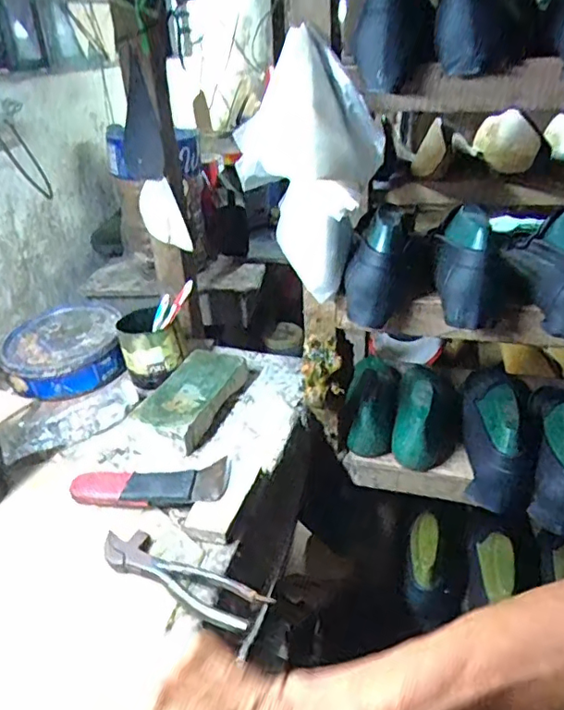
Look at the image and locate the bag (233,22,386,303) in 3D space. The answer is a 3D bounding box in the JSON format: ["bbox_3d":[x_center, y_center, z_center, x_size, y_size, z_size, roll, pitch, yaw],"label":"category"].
[{"bbox_3d":[0.032,-0.200,0.627,0.142,0.248,0.087,23,38,38],"label":"bag"}]

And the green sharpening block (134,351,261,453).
[{"bbox_3d":[-0.119,0.053,0.770,0.095,0.037,0.201,10,32,21],"label":"green sharpening block"}]

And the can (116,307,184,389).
[{"bbox_3d":[-0.197,-0.015,0.827,0.078,0.086,0.092,-13,31,-18],"label":"can"}]

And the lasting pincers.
[{"bbox_3d":[-0.100,0.208,0.533,0.188,0.022,0.046,15,34,29],"label":"lasting pincers"}]

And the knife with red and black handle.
[{"bbox_3d":[-0.149,0.143,0.641,0.176,0.015,0.072,-1,29,4],"label":"knife with red and black handle"}]

